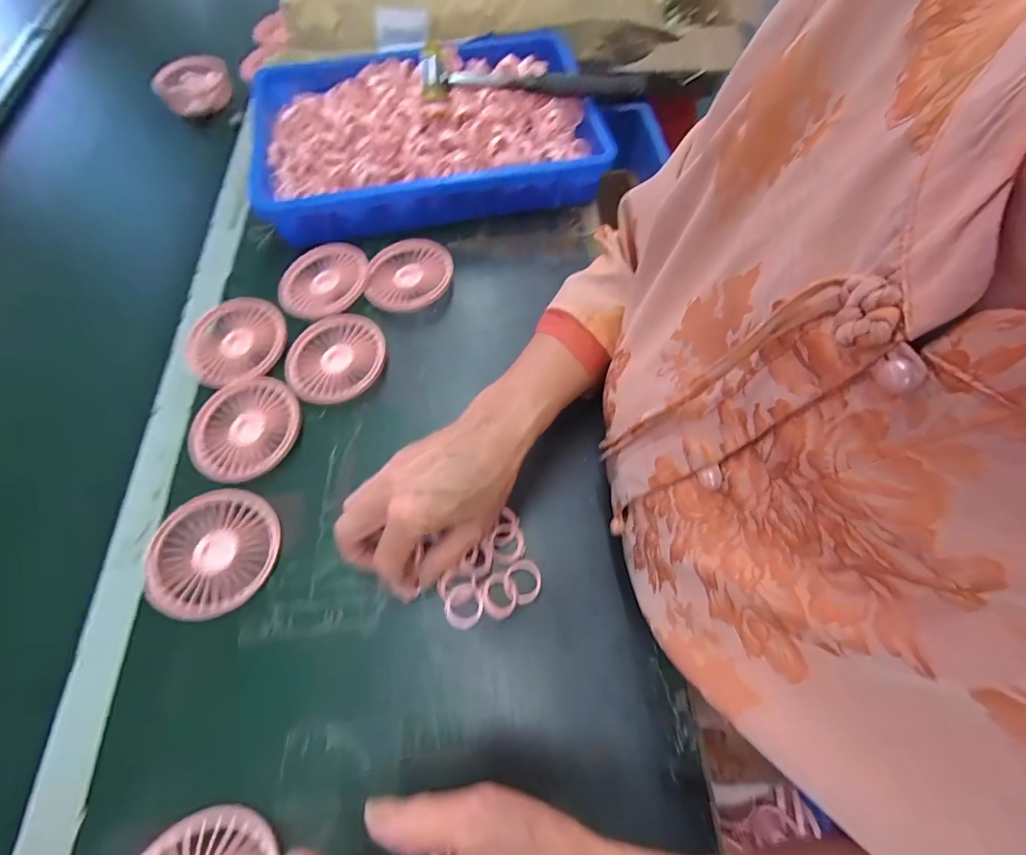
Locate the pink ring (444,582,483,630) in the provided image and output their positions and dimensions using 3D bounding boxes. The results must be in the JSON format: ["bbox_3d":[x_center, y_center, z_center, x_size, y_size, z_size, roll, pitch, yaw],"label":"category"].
[{"bbox_3d":[-0.036,0.131,0.327,0.028,0.004,0.030,1,70,-4],"label":"pink ring"}]

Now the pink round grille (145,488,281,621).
[{"bbox_3d":[-0.227,0.095,0.341,0.086,0.019,0.092,-1,65,1],"label":"pink round grille"}]

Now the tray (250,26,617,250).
[{"bbox_3d":[-0.100,-0.338,0.509,0.368,0.082,0.250,-12,65,-4],"label":"tray"}]

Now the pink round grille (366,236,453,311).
[{"bbox_3d":[-0.105,-0.153,0.455,0.084,0.017,0.087,-1,65,1],"label":"pink round grille"}]

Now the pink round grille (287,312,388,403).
[{"bbox_3d":[-0.162,-0.062,0.413,0.085,0.017,0.092,-1,65,1],"label":"pink round grille"}]

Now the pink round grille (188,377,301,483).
[{"bbox_3d":[-0.230,0.001,0.382,0.085,0.016,0.092,-1,65,1],"label":"pink round grille"}]

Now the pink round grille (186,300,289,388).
[{"bbox_3d":[-0.256,-0.080,0.414,0.089,0.012,0.087,-1,65,1],"label":"pink round grille"}]

